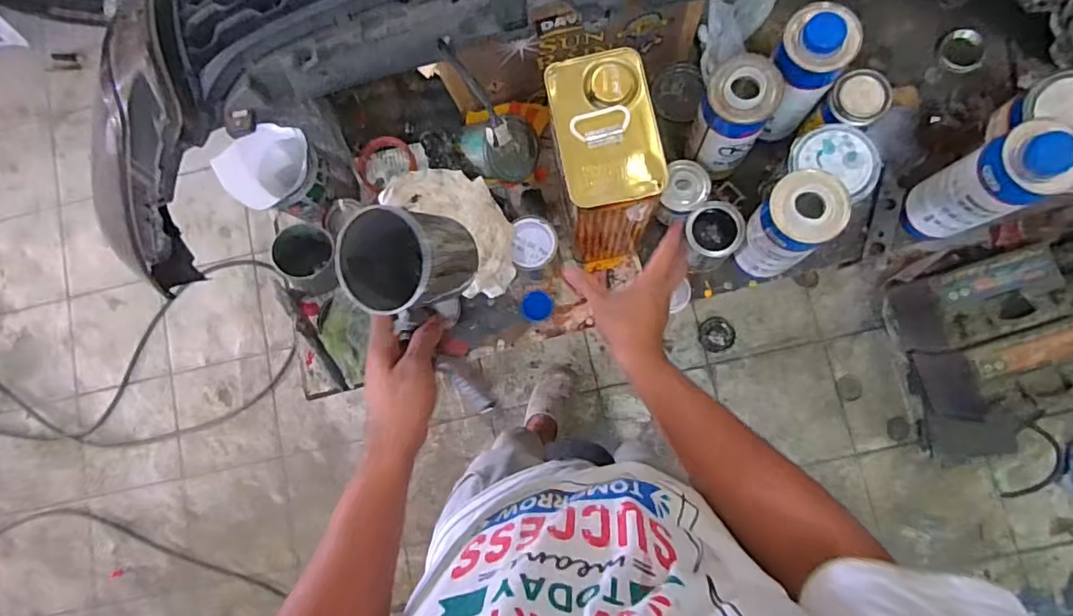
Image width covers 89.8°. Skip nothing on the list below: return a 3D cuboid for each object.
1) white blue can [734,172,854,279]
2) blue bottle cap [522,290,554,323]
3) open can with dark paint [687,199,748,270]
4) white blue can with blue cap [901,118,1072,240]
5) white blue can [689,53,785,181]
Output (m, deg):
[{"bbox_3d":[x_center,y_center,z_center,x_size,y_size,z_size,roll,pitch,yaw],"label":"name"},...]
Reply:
[{"bbox_3d":[0.300,-0.098,0.655,0.079,0.186,0.074,-1,83,5],"label":"white blue can"},{"bbox_3d":[0.001,-0.003,0.791,0.044,0.012,0.045,-1,83,5],"label":"blue bottle cap"},{"bbox_3d":[0.235,-0.097,0.738,0.070,0.087,0.075,-1,83,5],"label":"open can with dark paint"},{"bbox_3d":[0.537,-0.147,0.645,0.075,0.194,0.079,-1,83,5],"label":"white blue can with blue cap"},{"bbox_3d":[0.239,-0.235,0.677,0.083,0.153,0.086,21,86,7],"label":"white blue can"}]

